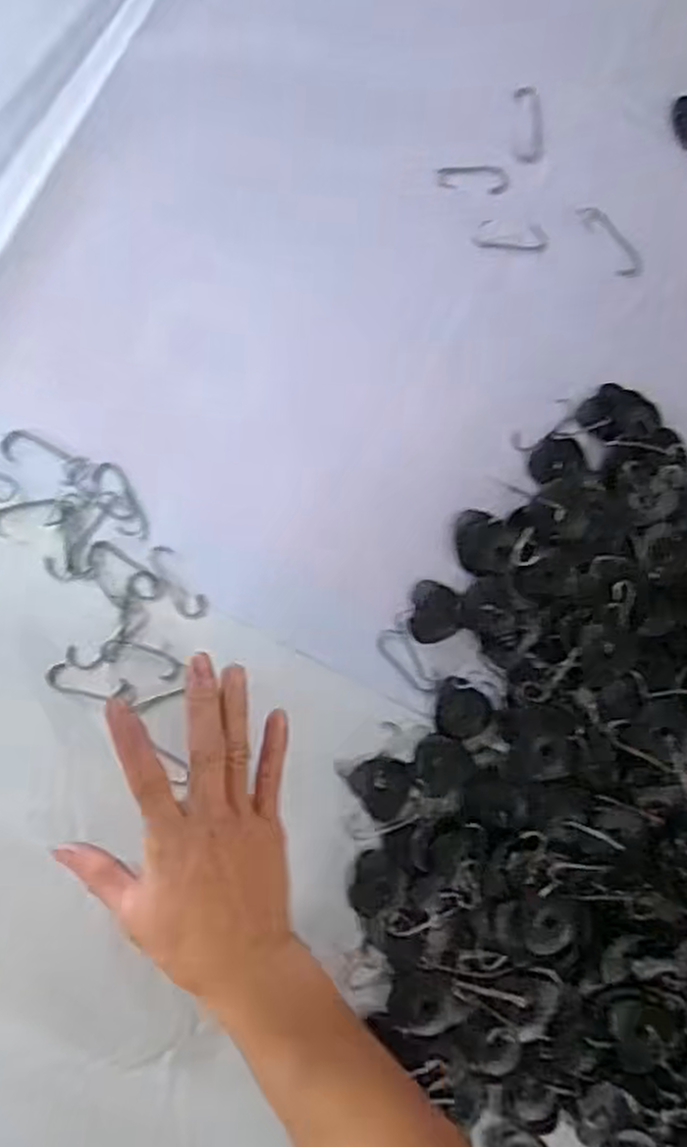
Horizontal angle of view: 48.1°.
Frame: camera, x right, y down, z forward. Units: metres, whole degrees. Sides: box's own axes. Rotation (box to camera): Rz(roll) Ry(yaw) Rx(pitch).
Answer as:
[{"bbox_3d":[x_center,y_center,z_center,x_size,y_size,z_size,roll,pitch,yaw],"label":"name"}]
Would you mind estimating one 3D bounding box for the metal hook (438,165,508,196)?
[{"bbox_3d":[0.077,-0.236,0.458,0.043,0.004,0.017,3,88,-8],"label":"metal hook"}]

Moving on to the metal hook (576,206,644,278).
[{"bbox_3d":[0.164,-0.203,0.469,0.019,0.004,0.053,-36,94,-7],"label":"metal hook"}]

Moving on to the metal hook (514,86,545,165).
[{"bbox_3d":[0.113,-0.270,0.463,0.018,0.004,0.046,0,89,-8],"label":"metal hook"}]

